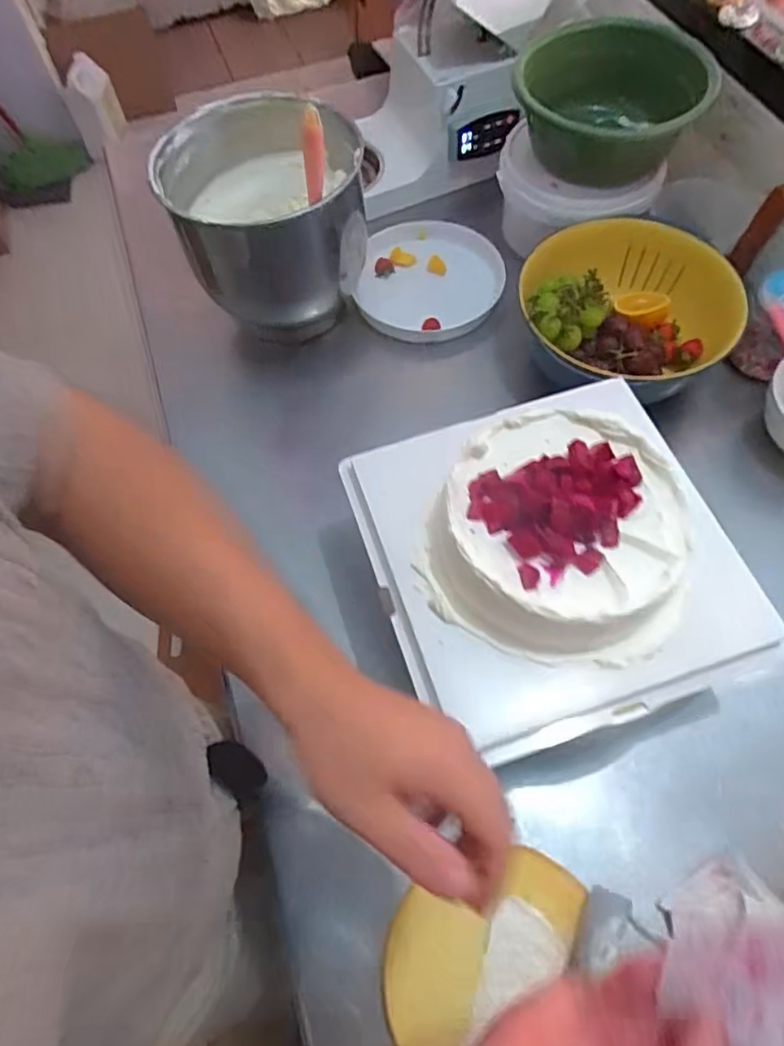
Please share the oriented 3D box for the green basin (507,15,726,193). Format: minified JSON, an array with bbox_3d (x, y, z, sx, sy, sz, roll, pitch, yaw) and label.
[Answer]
[{"bbox_3d":[0.274,-0.541,0.810,0.221,0.124,0.221,-2,62,3],"label":"green basin"}]

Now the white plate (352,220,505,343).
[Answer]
[{"bbox_3d":[0.053,-0.323,0.839,0.178,0.038,0.172,0,69,-1],"label":"white plate"}]

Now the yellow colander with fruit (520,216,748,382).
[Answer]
[{"bbox_3d":[0.266,-0.252,0.752,0.223,0.094,0.241,5,63,7],"label":"yellow colander with fruit"}]

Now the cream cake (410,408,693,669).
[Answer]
[{"bbox_3d":[0.130,0.006,0.494,0.194,0.072,0.182,18,65,13],"label":"cream cake"}]

